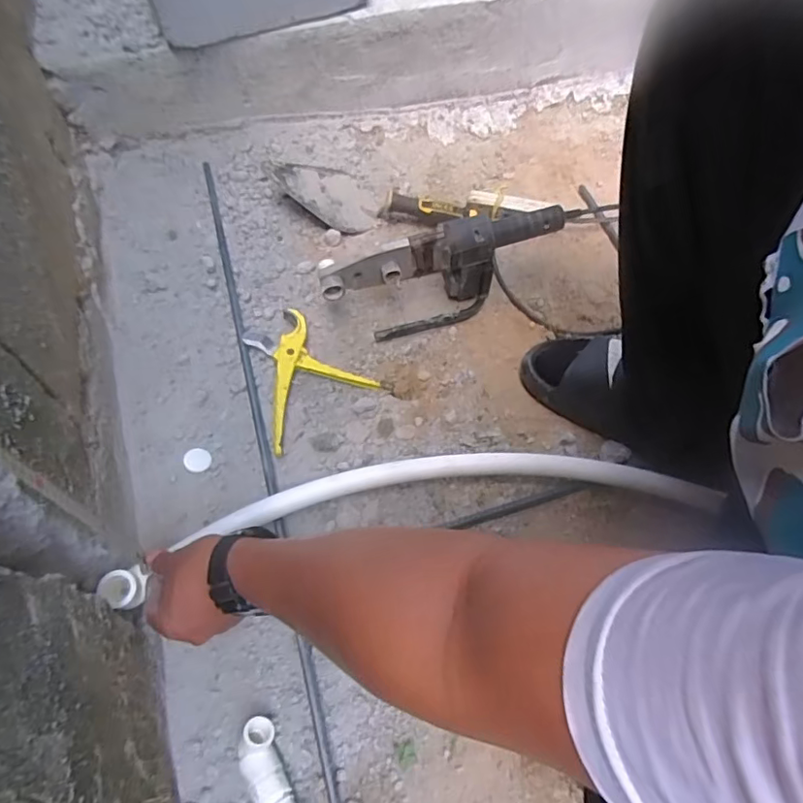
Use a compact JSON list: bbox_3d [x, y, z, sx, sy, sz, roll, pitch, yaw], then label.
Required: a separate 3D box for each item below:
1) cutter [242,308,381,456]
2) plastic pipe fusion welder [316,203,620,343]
[{"bbox_3d":[-0.138,-0.039,0.699,0.155,0.023,0.159,-35,69,-19],"label":"cutter"},{"bbox_3d":[0.073,-0.175,0.720,0.357,0.128,0.073,-13,62,-11],"label":"plastic pipe fusion welder"}]

